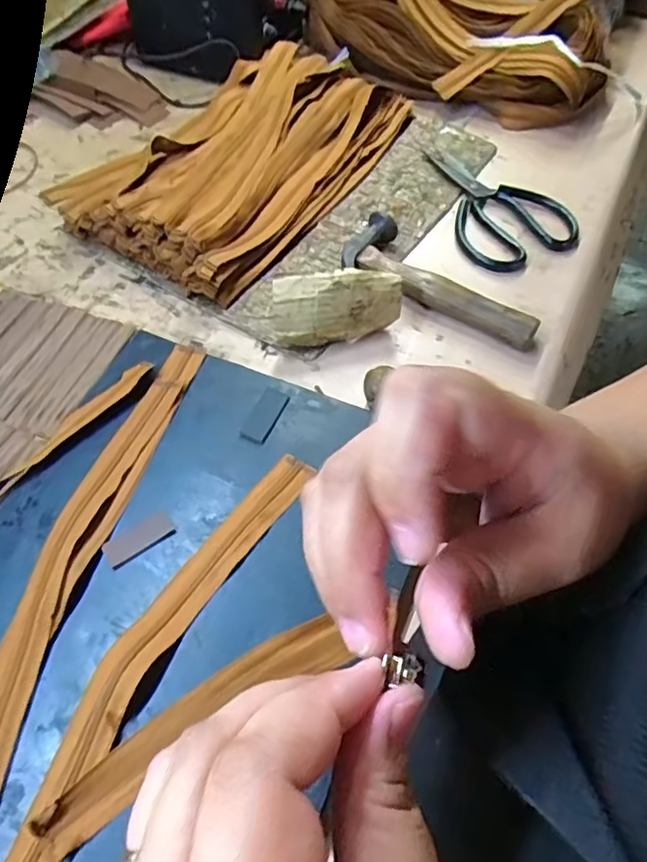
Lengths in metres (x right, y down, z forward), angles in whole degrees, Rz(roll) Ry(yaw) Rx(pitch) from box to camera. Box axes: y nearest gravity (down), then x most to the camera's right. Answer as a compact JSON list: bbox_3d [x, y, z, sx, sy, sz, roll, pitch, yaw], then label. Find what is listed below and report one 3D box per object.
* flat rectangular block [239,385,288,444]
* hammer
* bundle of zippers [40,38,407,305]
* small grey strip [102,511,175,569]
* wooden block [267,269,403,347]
[{"bbox_3d":[-0.048,-0.014,0.460,0.021,0.004,0.046,21,60,13],"label":"flat rectangular block"},{"bbox_3d":[0.115,-0.147,0.548,0.195,0.031,0.073,26,62,16],"label":"hammer"},{"bbox_3d":[-0.097,-0.323,0.635,0.267,0.041,0.381,31,63,18],"label":"bundle of zippers"},{"bbox_3d":[-0.132,0.076,0.408,0.049,0.004,0.021,-31,63,-18],"label":"small grey strip"},{"bbox_3d":[0.011,-0.106,0.502,0.116,0.058,0.034,-5,58,-3],"label":"wooden block"}]

